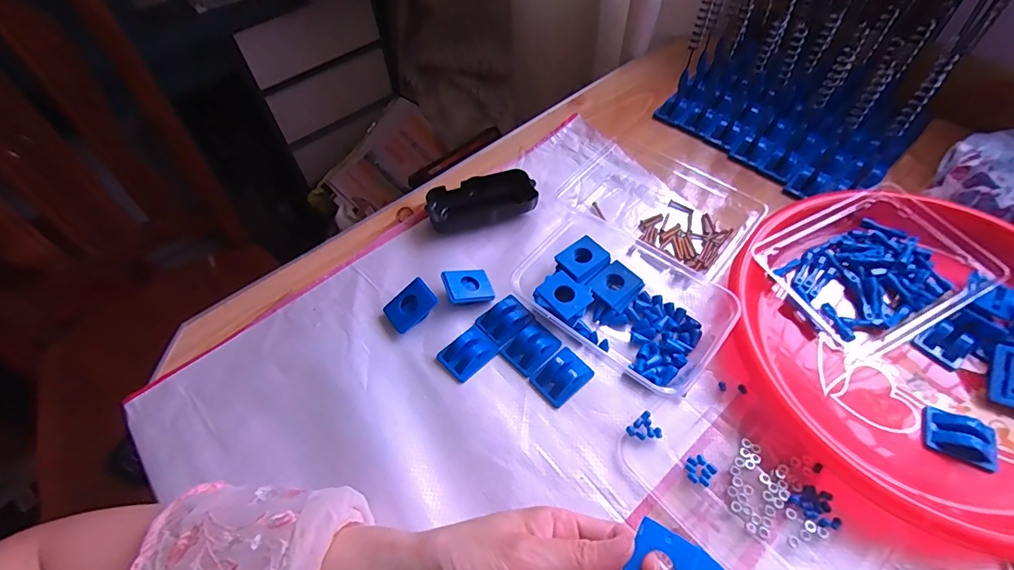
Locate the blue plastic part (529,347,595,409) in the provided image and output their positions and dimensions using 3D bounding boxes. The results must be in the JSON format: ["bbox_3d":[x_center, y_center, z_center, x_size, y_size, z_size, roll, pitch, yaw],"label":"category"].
[{"bbox_3d":[0.046,0.072,0.386,0.046,0.015,0.033,-38,61,-22],"label":"blue plastic part"}]

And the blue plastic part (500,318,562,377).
[{"bbox_3d":[0.022,0.050,0.398,0.033,0.012,0.046,36,63,24],"label":"blue plastic part"}]

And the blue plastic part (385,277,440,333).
[{"bbox_3d":[-0.084,0.020,0.420,0.044,0.015,0.033,-43,65,-6],"label":"blue plastic part"}]

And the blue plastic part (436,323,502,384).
[{"bbox_3d":[-0.033,0.056,0.396,0.043,0.012,0.033,-38,61,-22],"label":"blue plastic part"}]

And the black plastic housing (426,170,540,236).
[{"bbox_3d":[-0.026,-0.085,0.486,0.107,0.029,0.053,-13,55,-7],"label":"black plastic housing"}]

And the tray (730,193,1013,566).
[{"bbox_3d":[0.325,0.044,0.373,0.288,0.038,0.283,-37,61,-22],"label":"tray"}]

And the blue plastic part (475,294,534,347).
[{"bbox_3d":[-0.001,0.029,0.414,0.045,0.012,0.037,-39,62,-23],"label":"blue plastic part"}]

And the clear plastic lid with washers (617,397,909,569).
[{"bbox_3d":[0.169,0.145,0.332,0.101,0.009,0.165,-39,62,-22],"label":"clear plastic lid with washers"}]

